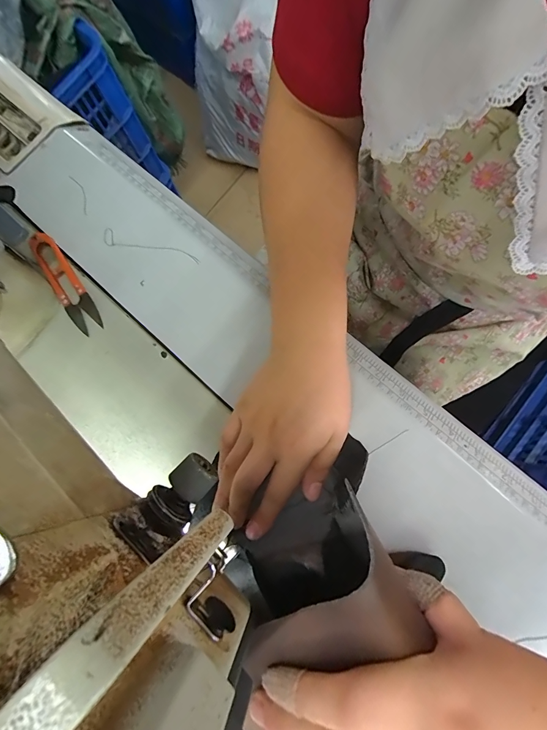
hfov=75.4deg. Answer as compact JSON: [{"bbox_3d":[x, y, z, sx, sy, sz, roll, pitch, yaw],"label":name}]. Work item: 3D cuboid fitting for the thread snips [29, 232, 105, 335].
[{"bbox_3d":[-0.199,-0.078,0.335,0.026,0.010,0.109,-36,79,-3],"label":"thread snips"}]

